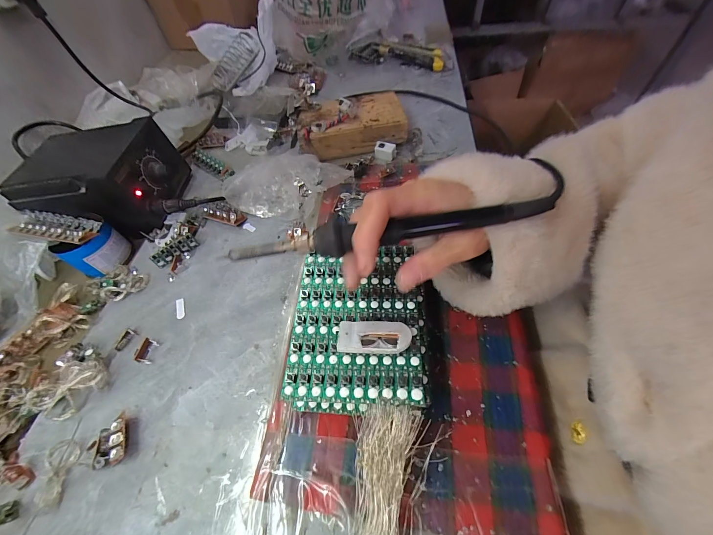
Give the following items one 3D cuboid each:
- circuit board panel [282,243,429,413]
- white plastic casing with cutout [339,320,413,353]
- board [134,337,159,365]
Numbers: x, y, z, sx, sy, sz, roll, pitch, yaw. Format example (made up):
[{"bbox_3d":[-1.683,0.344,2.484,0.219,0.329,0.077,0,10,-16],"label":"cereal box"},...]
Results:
[{"bbox_3d":[0.001,0.039,0.232,0.097,0.005,0.129,-1,57,4],"label":"circuit board panel"},{"bbox_3d":[0.013,0.050,0.216,0.050,0.013,0.024,-2,56,3],"label":"white plastic casing with cutout"},{"bbox_3d":[-0.190,0.075,0.275,0.015,0.008,0.020,8,58,10],"label":"board"}]

